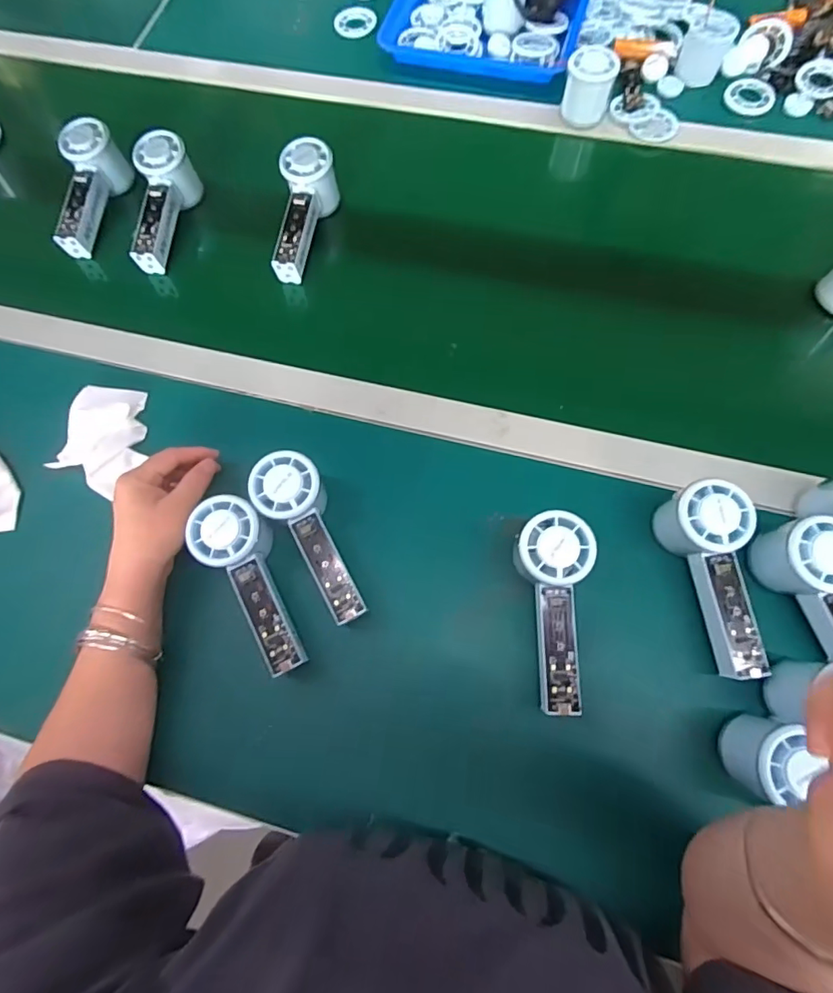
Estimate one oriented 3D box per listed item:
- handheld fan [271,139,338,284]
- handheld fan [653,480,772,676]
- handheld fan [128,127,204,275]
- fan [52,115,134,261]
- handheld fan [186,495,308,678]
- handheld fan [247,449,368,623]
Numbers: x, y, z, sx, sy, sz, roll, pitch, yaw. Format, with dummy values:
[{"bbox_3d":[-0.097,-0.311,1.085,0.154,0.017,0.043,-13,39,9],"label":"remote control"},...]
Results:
[{"bbox_3d":[-0.129,-0.315,0.575,0.055,0.060,0.159,10,85,5],"label":"handheld fan"},{"bbox_3d":[0.240,0.065,0.413,0.060,0.057,0.151,-9,82,-1],"label":"handheld fan"},{"bbox_3d":[-0.296,-0.332,0.589,0.046,0.066,0.151,8,86,5],"label":"handheld fan"},{"bbox_3d":[-0.386,-0.357,0.600,0.051,0.061,0.154,8,86,5],"label":"fan"},{"bbox_3d":[-0.135,0.072,0.419,0.057,0.056,0.150,-25,72,-7],"label":"handheld fan"},{"bbox_3d":[-0.090,0.034,0.439,0.053,0.052,0.151,-27,87,-8],"label":"handheld fan"}]

